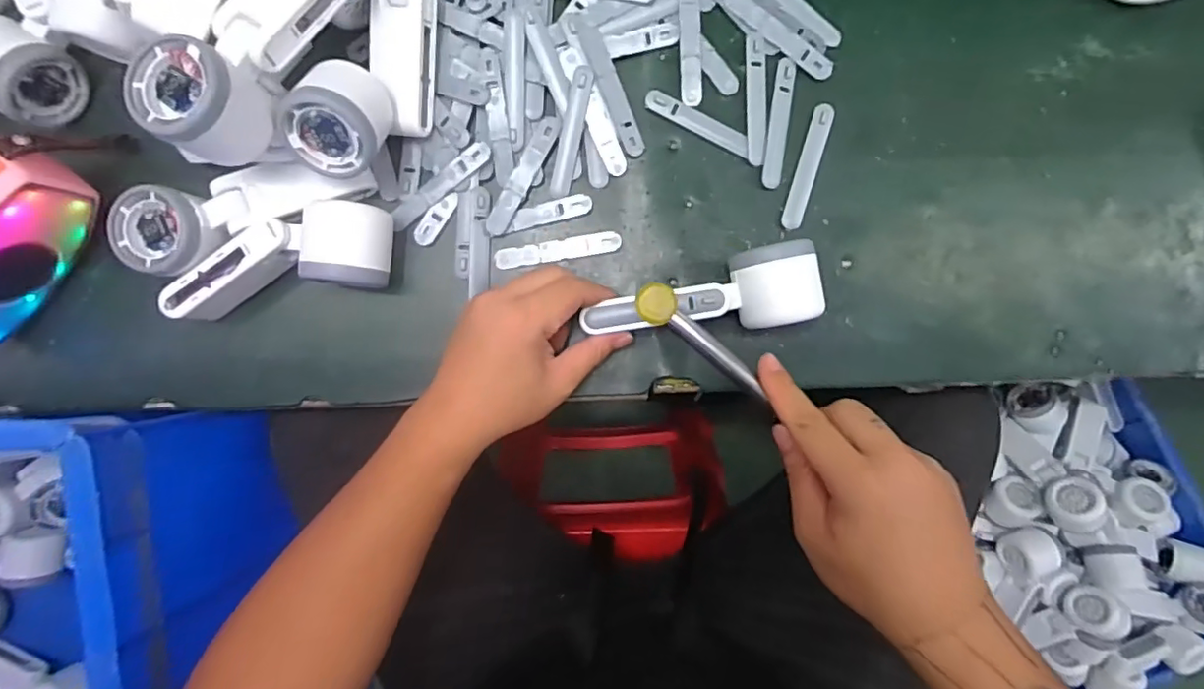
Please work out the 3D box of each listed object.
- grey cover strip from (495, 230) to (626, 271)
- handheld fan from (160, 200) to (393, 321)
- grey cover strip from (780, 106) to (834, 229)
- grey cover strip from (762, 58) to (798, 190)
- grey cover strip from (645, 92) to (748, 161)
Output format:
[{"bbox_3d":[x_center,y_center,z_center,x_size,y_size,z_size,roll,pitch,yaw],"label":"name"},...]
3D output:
[{"bbox_3d":[-0.033,-0.071,0.439,0.094,0.006,0.016,-9,92,0],"label":"grey cover strip"},{"bbox_3d":[-0.226,-0.060,0.417,0.153,0.048,0.058,-11,92,0],"label":"handheld fan"},{"bbox_3d":[0.154,-0.132,0.433,0.016,0.004,0.093,16,92,-1],"label":"grey cover strip"},{"bbox_3d":[0.133,-0.165,0.435,0.015,0.004,0.093,7,92,0],"label":"grey cover strip"},{"bbox_3d":[0.073,-0.166,0.435,0.084,0.004,0.015,26,92,-1],"label":"grey cover strip"}]

